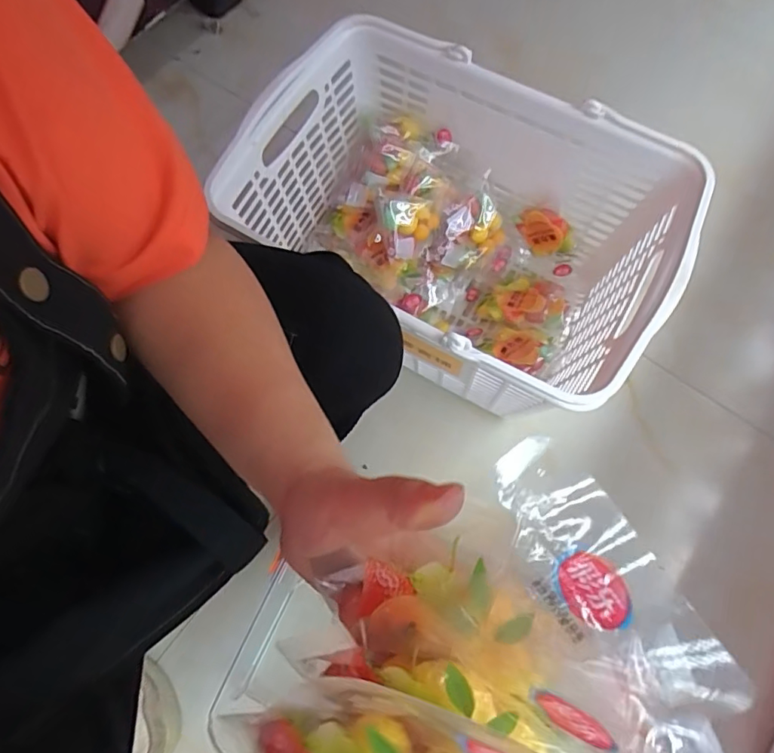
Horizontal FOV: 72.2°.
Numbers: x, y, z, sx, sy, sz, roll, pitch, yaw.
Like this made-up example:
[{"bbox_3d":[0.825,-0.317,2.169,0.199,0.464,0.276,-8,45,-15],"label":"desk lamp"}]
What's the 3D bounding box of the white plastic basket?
[{"bbox_3d":[0.078,-0.162,0.607,0.440,0.208,0.289,36,75,12],"label":"white plastic basket"}]

